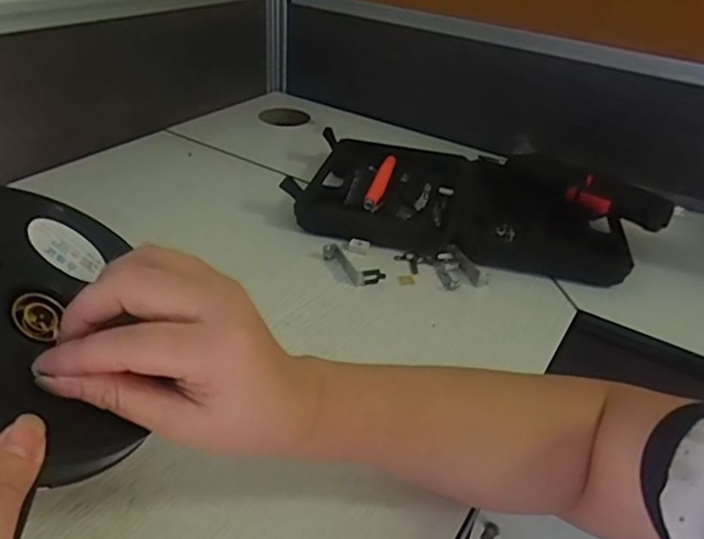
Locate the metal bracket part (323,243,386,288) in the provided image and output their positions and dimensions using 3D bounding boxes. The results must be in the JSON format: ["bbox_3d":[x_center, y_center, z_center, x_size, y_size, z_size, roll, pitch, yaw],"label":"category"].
[{"bbox_3d":[-0.004,-0.003,0.545,0.067,0.015,0.026,25,39,26],"label":"metal bracket part"}]

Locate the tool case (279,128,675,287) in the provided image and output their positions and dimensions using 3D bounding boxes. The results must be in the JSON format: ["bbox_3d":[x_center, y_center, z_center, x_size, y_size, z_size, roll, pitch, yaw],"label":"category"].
[{"bbox_3d":[0.130,-0.089,0.647,0.375,0.068,0.209,11,35,8],"label":"tool case"}]

